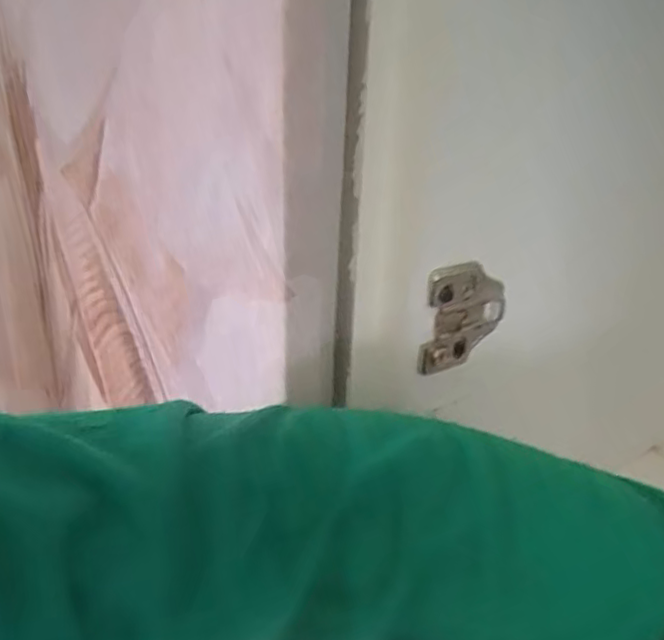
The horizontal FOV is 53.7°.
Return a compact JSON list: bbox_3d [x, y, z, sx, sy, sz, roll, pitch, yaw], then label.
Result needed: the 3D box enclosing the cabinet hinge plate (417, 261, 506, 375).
[{"bbox_3d":[0.064,-0.003,0.315,0.050,0.053,0.005,-15,31,-31],"label":"cabinet hinge plate"}]

